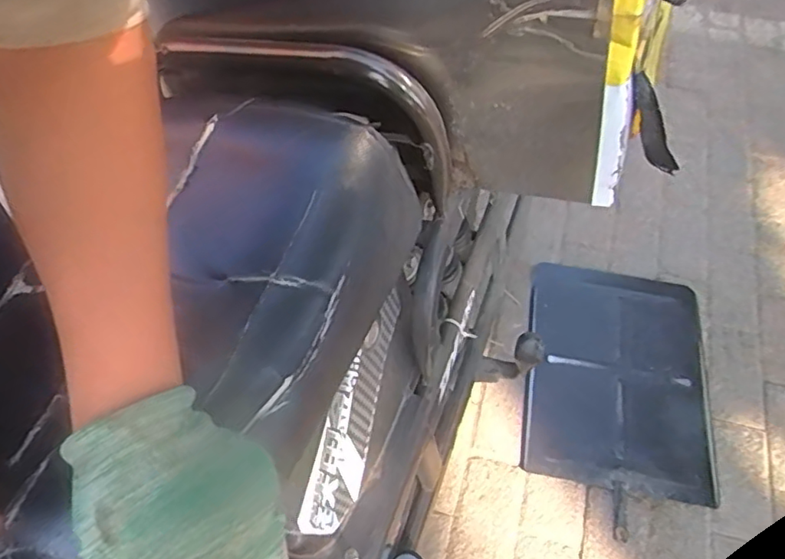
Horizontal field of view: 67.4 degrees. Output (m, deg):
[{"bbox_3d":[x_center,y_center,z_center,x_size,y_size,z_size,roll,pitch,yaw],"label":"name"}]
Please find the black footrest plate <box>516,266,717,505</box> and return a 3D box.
[{"bbox_3d":[0.410,0.164,1.081,0.319,0.055,0.439,8,57,6],"label":"black footrest plate"}]

